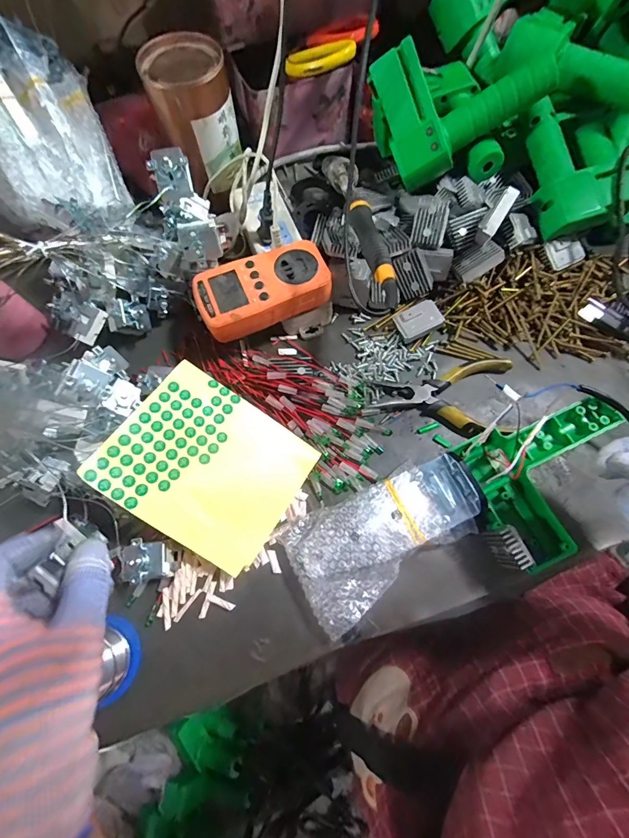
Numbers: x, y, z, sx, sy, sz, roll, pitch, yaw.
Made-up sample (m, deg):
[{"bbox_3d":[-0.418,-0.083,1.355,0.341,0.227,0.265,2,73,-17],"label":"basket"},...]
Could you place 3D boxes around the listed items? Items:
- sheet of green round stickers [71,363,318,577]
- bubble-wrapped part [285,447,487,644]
[{"bbox_3d":[-0.089,0.040,0.320,0.155,0.012,0.127,38,70,-11],"label":"sheet of green round stickers"},{"bbox_3d":[0.061,0.097,0.311,0.163,0.041,0.087,-29,72,-10],"label":"bubble-wrapped part"}]

